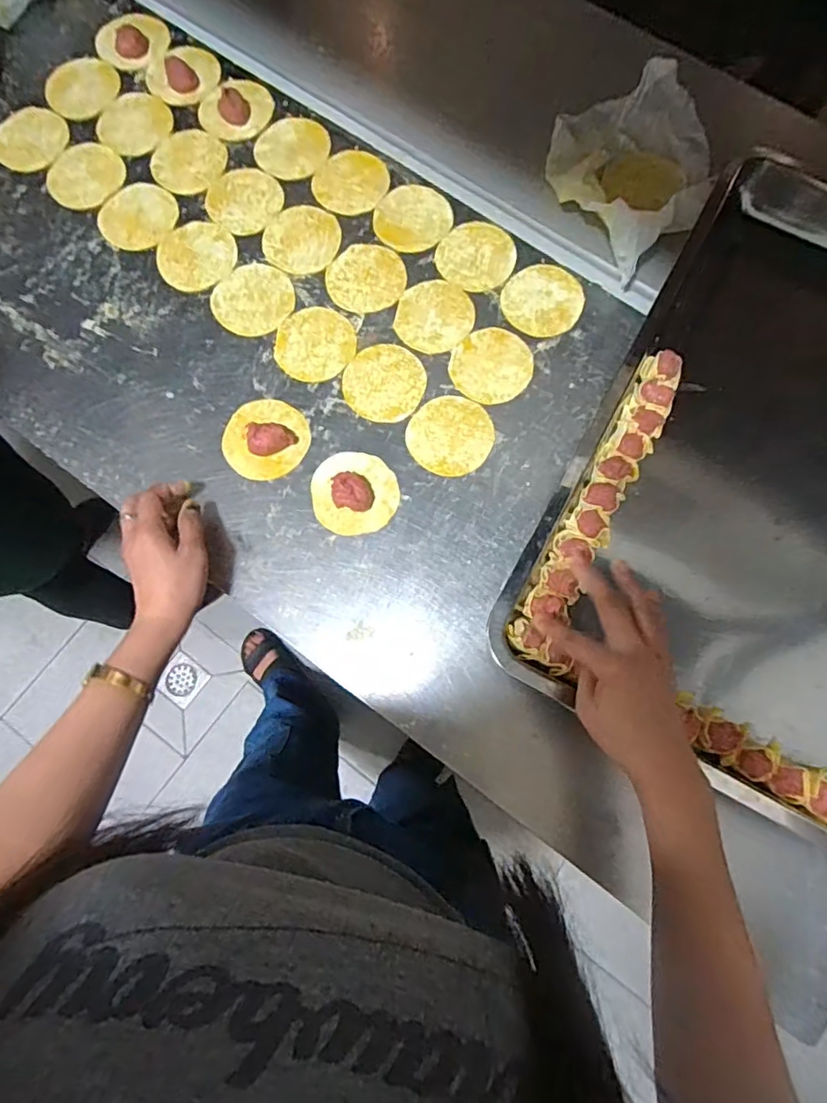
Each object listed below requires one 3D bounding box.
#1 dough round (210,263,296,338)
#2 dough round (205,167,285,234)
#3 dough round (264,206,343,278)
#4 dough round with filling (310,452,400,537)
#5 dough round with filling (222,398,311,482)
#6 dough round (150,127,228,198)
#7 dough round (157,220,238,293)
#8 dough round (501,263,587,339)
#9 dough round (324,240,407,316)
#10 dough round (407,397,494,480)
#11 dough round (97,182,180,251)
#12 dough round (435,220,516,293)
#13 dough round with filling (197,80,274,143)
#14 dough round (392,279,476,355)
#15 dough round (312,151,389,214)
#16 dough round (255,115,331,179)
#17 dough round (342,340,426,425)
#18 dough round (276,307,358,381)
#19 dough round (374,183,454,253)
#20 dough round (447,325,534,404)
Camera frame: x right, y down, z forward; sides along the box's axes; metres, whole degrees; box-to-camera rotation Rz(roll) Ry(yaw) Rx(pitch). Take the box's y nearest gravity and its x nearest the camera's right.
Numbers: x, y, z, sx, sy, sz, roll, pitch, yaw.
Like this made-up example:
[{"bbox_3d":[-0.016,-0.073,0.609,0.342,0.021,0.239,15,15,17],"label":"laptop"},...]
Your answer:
[{"bbox_3d":[-0.169,-0.266,0.588,0.082,0.004,0.083,0,78,-1],"label":"dough round"},{"bbox_3d":[-0.186,-0.388,0.617,0.083,0.004,0.080,0,78,-1],"label":"dough round"},{"bbox_3d":[-0.120,-0.338,0.604,0.079,0.004,0.084,0,78,-1],"label":"dough round"},{"bbox_3d":[-0.056,-0.059,0.530,0.081,0.024,0.083,0,78,-1],"label":"dough round with filling"},{"bbox_3d":[-0.146,-0.114,0.543,0.082,0.024,0.082,0,78,-1],"label":"dough round with filling"},{"bbox_3d":[-0.253,-0.439,0.629,0.080,0.004,0.083,27,79,5],"label":"dough round"},{"bbox_3d":[-0.233,-0.318,0.600,0.083,0.005,0.083,0,78,-1],"label":"dough round"},{"bbox_3d":[0.136,-0.265,0.588,0.085,0.004,0.079,0,78,-1],"label":"dough round"},{"bbox_3d":[-0.050,-0.292,0.595,0.082,0.004,0.081,0,78,-1],"label":"dough round"},{"bbox_3d":[0.037,-0.116,0.555,0.081,0.004,0.082,0,78,-1],"label":"dough round"},{"bbox_3d":[-0.301,-0.367,0.611,0.077,0.004,0.083,0,78,-1],"label":"dough round"},{"bbox_3d":[0.068,-0.319,0.601,0.080,0.004,0.083,0,78,-1],"label":"dough round"},{"bbox_3d":[-0.203,-0.508,0.642,0.083,0.008,0.075,-29,80,-7],"label":"dough round with filling"},{"bbox_3d":[0.023,-0.246,0.585,0.078,0.004,0.084,0,78,-1],"label":"dough round"},{"bbox_3d":[-0.070,-0.411,0.622,0.077,0.004,0.083,0,78,-1],"label":"dough round"},{"bbox_3d":[-0.137,-0.457,0.631,0.082,0.004,0.078,0,78,-1],"label":"dough round"},{"bbox_3d":[-0.030,-0.173,0.567,0.080,0.004,0.080,0,78,-1],"label":"dough round"},{"bbox_3d":[-0.101,-0.215,0.577,0.080,0.004,0.083,0,78,-1],"label":"dough round"},{"bbox_3d":[0.000,-0.367,0.611,0.084,0.004,0.081,0,78,-1],"label":"dough round"},{"bbox_3d":[0.080,-0.190,0.572,0.082,0.005,0.078,0,78,-1],"label":"dough round"}]

